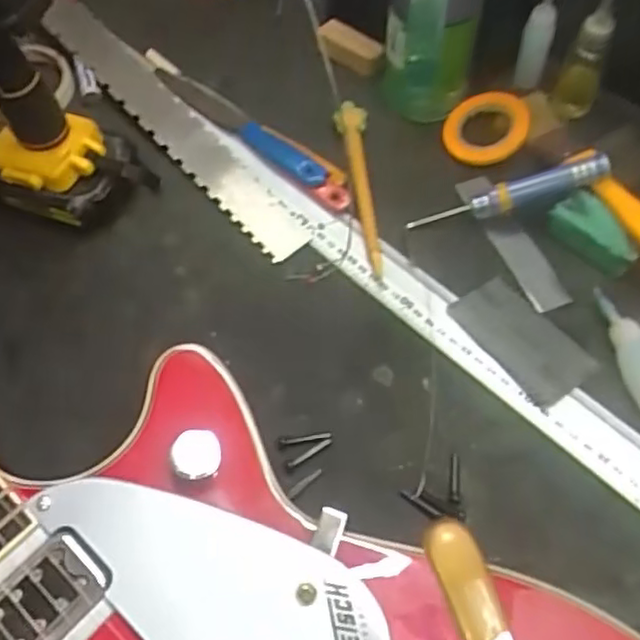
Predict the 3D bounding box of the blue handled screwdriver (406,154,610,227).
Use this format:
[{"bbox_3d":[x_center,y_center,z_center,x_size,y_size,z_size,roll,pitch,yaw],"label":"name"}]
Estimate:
[{"bbox_3d":[0.127,-0.084,0.448,0.135,0.016,0.015,-17,60,14],"label":"blue handled screwdriver"}]

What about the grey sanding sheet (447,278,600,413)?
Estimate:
[{"bbox_3d":[0.126,0.011,0.411,0.048,0.004,0.087,-34,65,-15],"label":"grey sanding sheet"}]

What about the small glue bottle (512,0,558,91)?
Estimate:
[{"bbox_3d":[0.161,-0.211,0.482,0.021,0.079,0.017,24,65,15],"label":"small glue bottle"}]

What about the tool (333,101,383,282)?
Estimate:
[{"bbox_3d":[0.026,-0.099,0.470,0.024,0.013,0.152,-3,61,1],"label":"tool"}]

